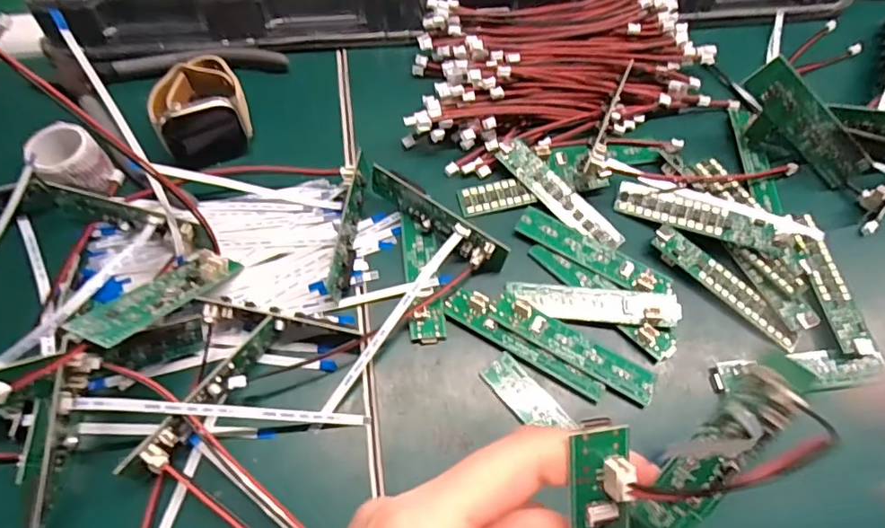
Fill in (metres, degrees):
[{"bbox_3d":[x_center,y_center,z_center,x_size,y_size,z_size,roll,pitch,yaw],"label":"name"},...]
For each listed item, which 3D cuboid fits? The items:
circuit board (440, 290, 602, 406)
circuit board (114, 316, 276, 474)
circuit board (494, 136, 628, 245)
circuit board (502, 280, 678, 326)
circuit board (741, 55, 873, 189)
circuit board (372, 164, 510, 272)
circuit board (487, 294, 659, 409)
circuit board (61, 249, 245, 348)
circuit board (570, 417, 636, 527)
[{"bbox_3d":[0.040,0.039,0.260,0.083,0.005,0.016,31,79,11],"label":"circuit board"},{"bbox_3d":[-0.101,0.058,0.236,0.012,0.023,0.080,28,65,13],"label":"circuit board"},{"bbox_3d":[0.064,-0.038,0.296,0.018,0.004,0.082,-42,78,-8],"label":"circuit board"},{"bbox_3d":[0.075,0.019,0.267,0.082,0.007,0.020,6,62,2],"label":"circuit board"},{"bbox_3d":[0.201,-0.077,0.294,0.082,0.022,0.004,43,38,-9],"label":"circuit board"},{"bbox_3d":[-0.003,-0.023,0.278,0.081,0.023,0.011,34,55,11],"label":"circuit board"},{"bbox_3d":[0.063,0.039,0.258,0.082,0.008,0.018,28,65,13],"label":"circuit board"},{"bbox_3d":[-0.125,0.012,0.241,0.022,0.008,0.082,24,30,11],"label":"circuit board"},{"bbox_3d":[0.044,0.085,0.144,0.017,0.011,0.086,-4,98,-3],"label":"circuit board"}]

